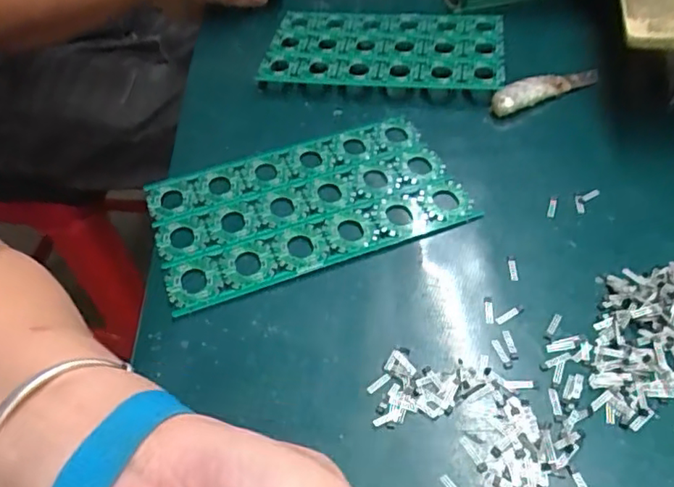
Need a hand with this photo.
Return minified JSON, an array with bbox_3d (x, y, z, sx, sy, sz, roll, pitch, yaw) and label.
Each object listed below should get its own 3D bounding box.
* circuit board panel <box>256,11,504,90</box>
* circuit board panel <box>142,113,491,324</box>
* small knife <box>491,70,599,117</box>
[{"bbox_3d":[0.044,-0.178,0.517,0.202,0.015,0.129,4,46,7],"label":"circuit board panel"},{"bbox_3d":[-0.020,-0.029,0.393,0.204,0.008,0.121,-17,47,-13],"label":"circuit board panel"},{"bbox_3d":[0.169,-0.127,0.468,0.108,0.014,0.023,-24,49,-19],"label":"small knife"}]

